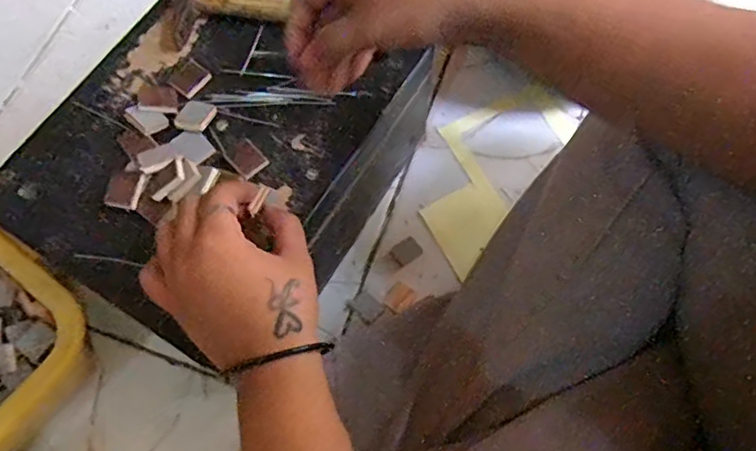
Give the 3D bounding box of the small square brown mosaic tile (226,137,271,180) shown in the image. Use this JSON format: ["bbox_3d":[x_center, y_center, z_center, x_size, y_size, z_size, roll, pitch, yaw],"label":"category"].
[{"bbox_3d":[-0.089,-0.046,0.385,0.020,0.004,0.026,-40,74,-13],"label":"small square brown mosaic tile"}]

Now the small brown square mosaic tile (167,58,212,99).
[{"bbox_3d":[-0.135,-0.106,0.405,0.023,0.004,0.027,33,73,12],"label":"small brown square mosaic tile"}]

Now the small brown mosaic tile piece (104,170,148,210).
[{"bbox_3d":[-0.164,-0.024,0.367,0.022,0.004,0.026,12,70,5],"label":"small brown mosaic tile piece"}]

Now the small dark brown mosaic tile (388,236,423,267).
[{"bbox_3d":[0.024,0.022,0.489,0.026,0.004,0.019,-33,72,-11],"label":"small dark brown mosaic tile"}]

